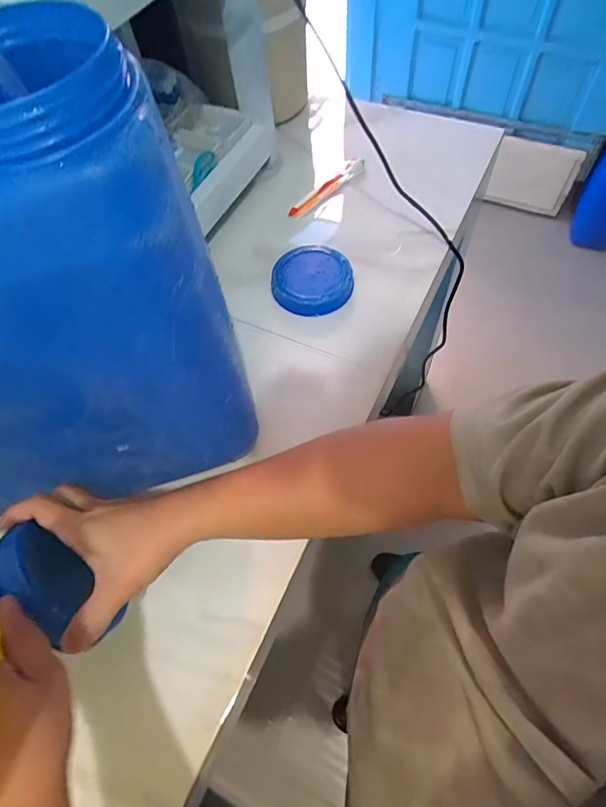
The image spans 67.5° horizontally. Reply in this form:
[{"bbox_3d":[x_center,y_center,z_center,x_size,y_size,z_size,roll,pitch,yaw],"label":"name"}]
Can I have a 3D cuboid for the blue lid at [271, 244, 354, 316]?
[{"bbox_3d":[0.016,-0.184,0.674,0.112,0.028,0.109,-2,61,3],"label":"blue lid"}]

